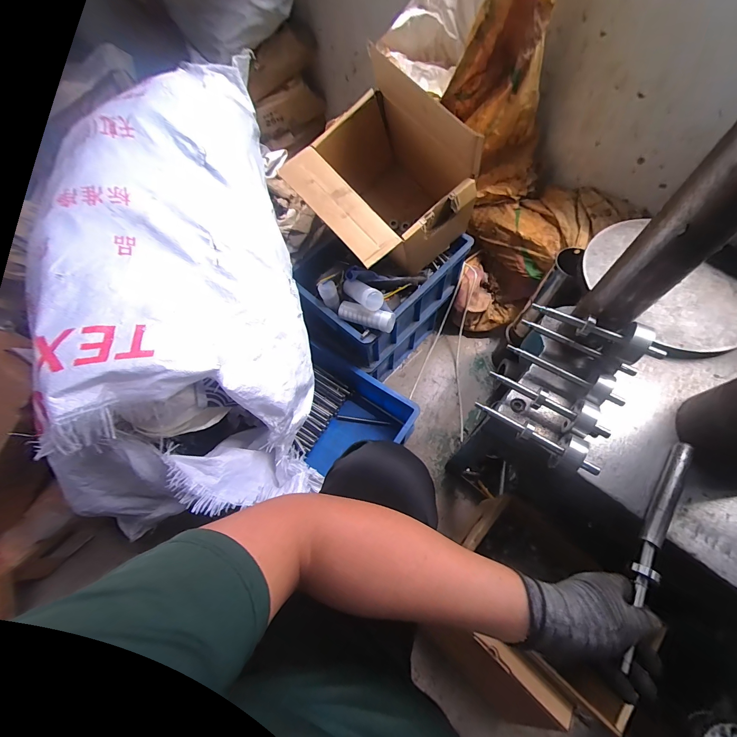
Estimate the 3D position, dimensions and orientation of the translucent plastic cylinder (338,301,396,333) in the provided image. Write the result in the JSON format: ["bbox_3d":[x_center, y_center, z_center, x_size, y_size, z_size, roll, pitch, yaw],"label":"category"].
[{"bbox_3d":[-0.006,-0.116,0.719,0.123,0.035,0.039,21,67,13],"label":"translucent plastic cylinder"}]

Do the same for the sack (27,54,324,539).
[{"bbox_3d":[-0.326,-0.195,0.604,0.376,0.324,0.850,-4,79,1],"label":"sack"}]

